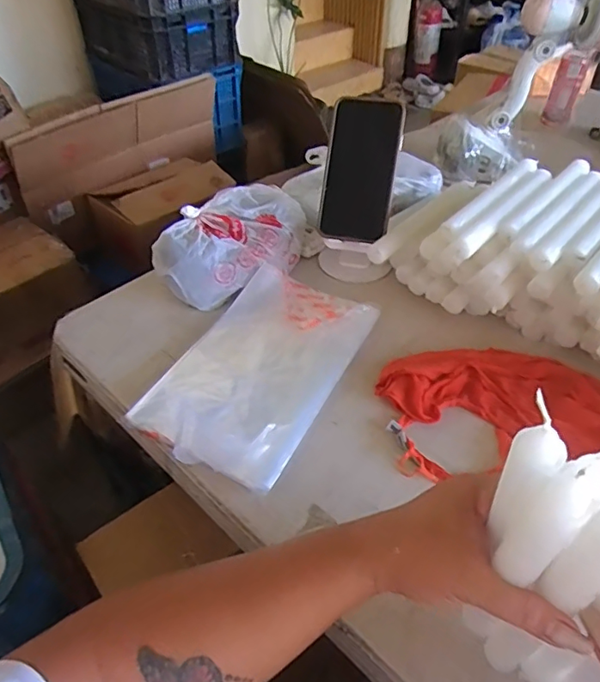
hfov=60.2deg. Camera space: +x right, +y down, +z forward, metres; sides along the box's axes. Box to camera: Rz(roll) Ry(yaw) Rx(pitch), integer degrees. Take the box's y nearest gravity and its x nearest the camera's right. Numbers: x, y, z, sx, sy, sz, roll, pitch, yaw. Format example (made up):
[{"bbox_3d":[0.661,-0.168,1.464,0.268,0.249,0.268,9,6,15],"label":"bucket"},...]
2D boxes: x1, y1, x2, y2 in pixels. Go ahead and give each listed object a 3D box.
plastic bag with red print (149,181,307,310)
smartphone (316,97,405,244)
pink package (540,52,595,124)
[{"bbox_3d":[-0.082,-0.118,0.624,0.126,0.067,0.176,26,52,26],"label":"plastic bag with red print"},{"bbox_3d":[0.068,-0.192,0.587,0.080,0.154,0.012,11,7,17],"label":"smartphone"},{"bbox_3d":[0.496,-0.467,0.968,0.031,0.118,0.047,-19,43,-40],"label":"pink package"}]

